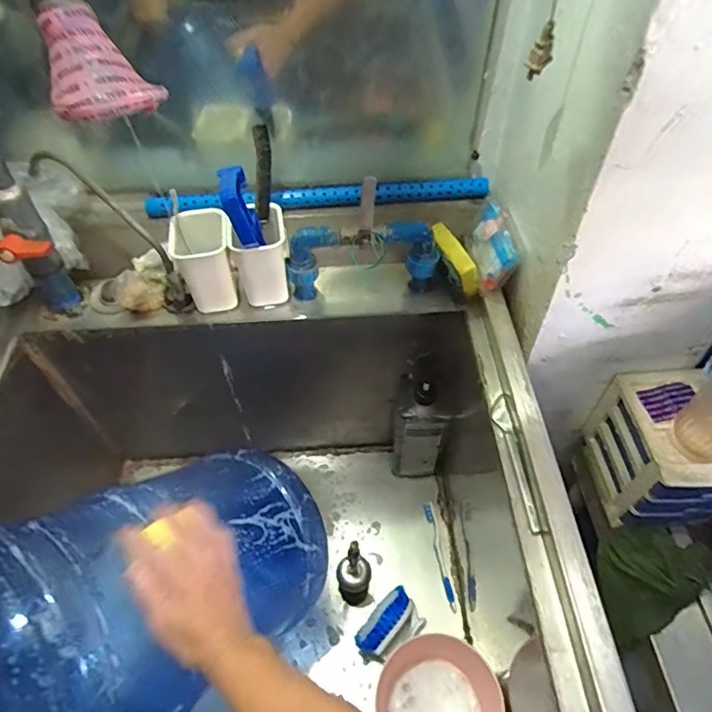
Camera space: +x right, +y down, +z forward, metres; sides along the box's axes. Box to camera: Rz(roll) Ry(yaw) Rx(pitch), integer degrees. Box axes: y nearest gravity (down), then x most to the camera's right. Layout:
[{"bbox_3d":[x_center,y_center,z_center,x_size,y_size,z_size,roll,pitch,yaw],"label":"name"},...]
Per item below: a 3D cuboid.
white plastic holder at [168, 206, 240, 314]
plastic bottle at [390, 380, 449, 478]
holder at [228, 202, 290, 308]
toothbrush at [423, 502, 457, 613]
[{"bbox_3d":[-0.198,-0.123,0.709,0.075,0.109,0.084,-15,54,-10],"label":"white plastic holder"},{"bbox_3d":[0.105,0.134,0.908,0.088,0.248,0.052,9,53,9],"label":"plastic bottle"},{"bbox_3d":[-0.124,-0.130,0.705,0.072,0.108,0.075,-12,53,-7],"label":"holder"},{"bbox_3d":[0.143,0.338,0.902,0.017,0.020,0.177,-8,53,-4],"label":"toothbrush"}]

